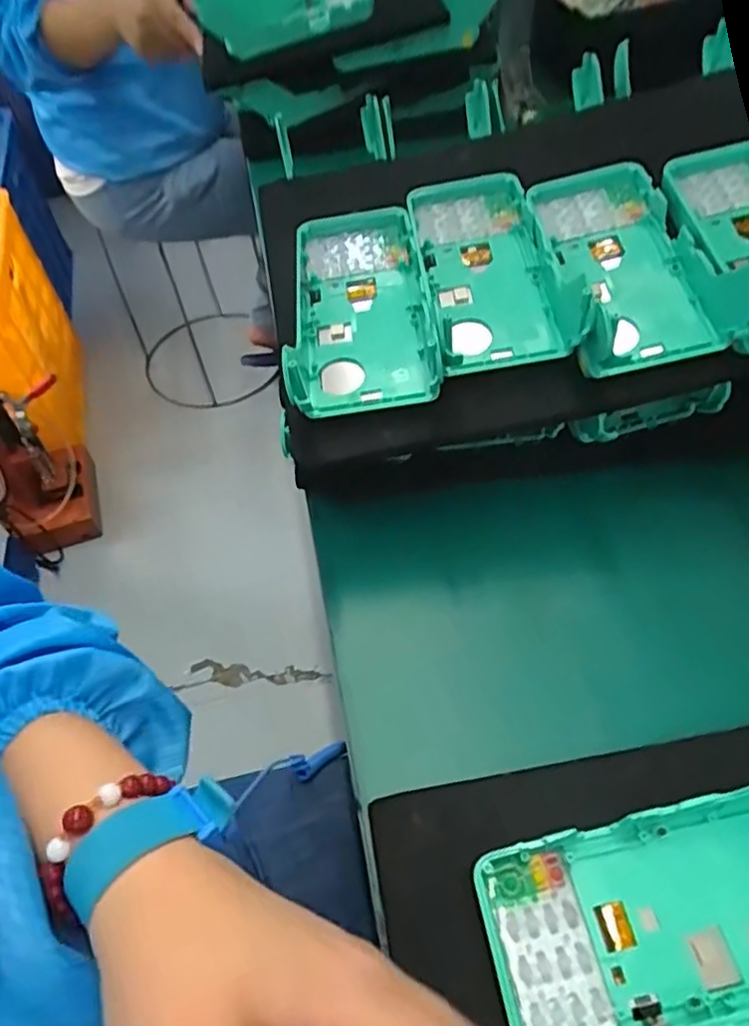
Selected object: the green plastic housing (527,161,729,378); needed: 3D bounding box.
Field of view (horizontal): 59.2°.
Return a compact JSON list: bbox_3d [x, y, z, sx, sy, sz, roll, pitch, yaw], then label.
[{"bbox_3d":[0.138,-0.146,0.375,0.079,0.034,0.172,-6,55,0],"label":"green plastic housing"}]

